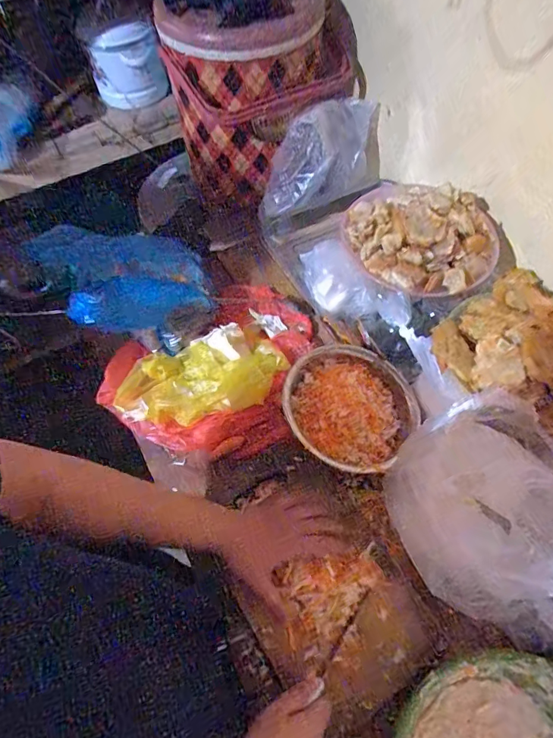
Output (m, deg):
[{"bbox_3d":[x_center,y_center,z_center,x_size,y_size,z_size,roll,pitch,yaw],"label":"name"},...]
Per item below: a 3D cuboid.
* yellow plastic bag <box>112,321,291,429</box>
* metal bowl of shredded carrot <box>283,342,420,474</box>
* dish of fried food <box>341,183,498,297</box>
[{"bbox_3d":[-0.105,0.009,0.619,0.230,0.038,0.120,-18,62,-8],"label":"yellow plastic bag"},{"bbox_3d":[0.100,0.043,0.567,0.161,0.073,0.161,-1,61,1],"label":"metal bowl of shredded carrot"},{"bbox_3d":[0.200,-0.192,0.601,0.207,0.059,0.196,24,65,14],"label":"dish of fried food"}]

